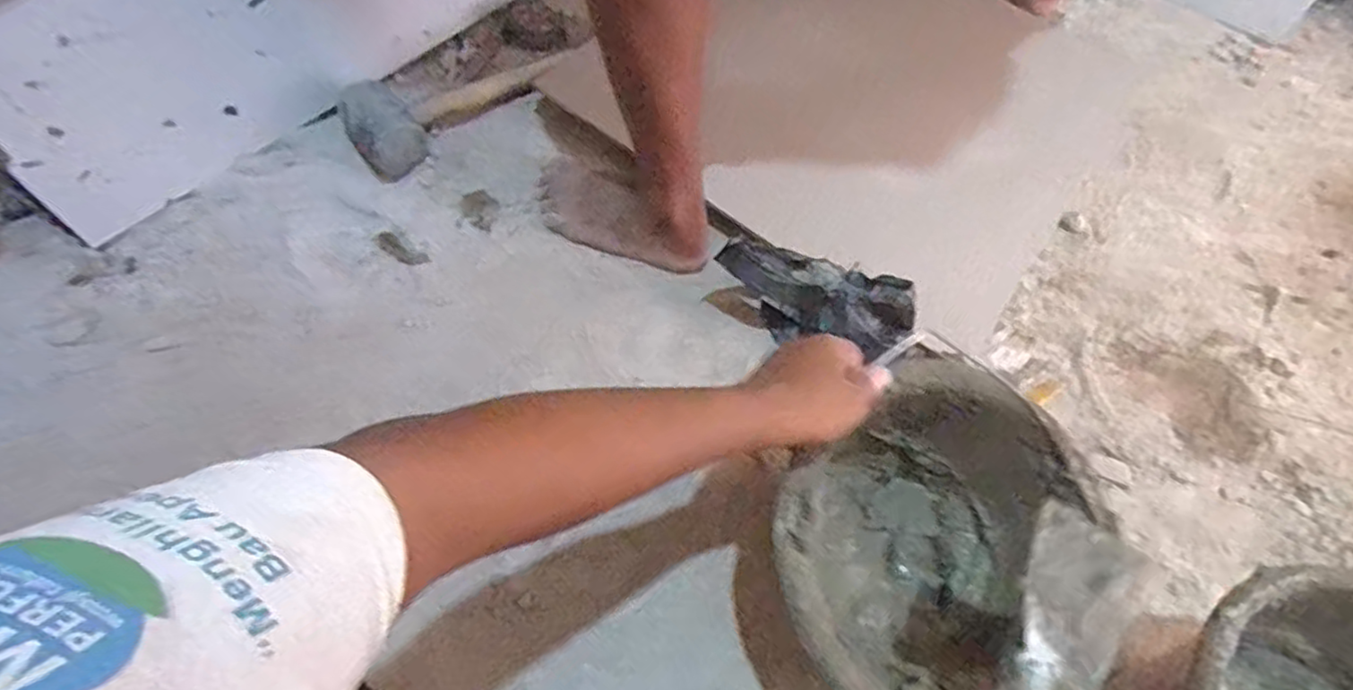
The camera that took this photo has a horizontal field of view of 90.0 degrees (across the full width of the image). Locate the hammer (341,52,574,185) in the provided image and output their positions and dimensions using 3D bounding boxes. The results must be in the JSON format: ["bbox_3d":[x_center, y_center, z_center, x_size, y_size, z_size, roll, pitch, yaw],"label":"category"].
[{"bbox_3d":[-0.259,-0.314,0.829,0.293,0.060,0.113,-33,70,-18],"label":"hammer"}]

